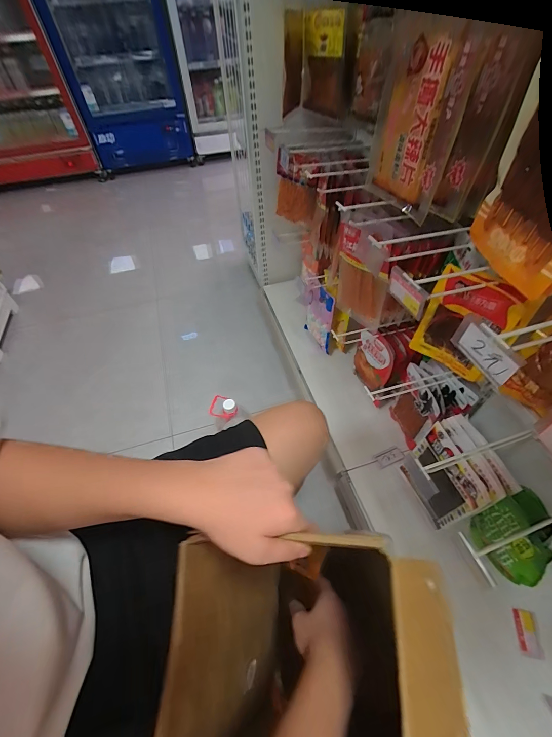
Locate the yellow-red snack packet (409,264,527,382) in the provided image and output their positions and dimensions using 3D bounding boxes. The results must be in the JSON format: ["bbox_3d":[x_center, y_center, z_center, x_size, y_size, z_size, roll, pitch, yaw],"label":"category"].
[{"bbox_3d":[0.345,-0.078,0.590,0.018,0.202,0.142,-35,59,-23],"label":"yellow-red snack packet"}]

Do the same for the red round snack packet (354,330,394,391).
[{"bbox_3d":[0.284,-0.018,0.927,0.031,0.182,0.144,-22,54,-14],"label":"red round snack packet"}]

